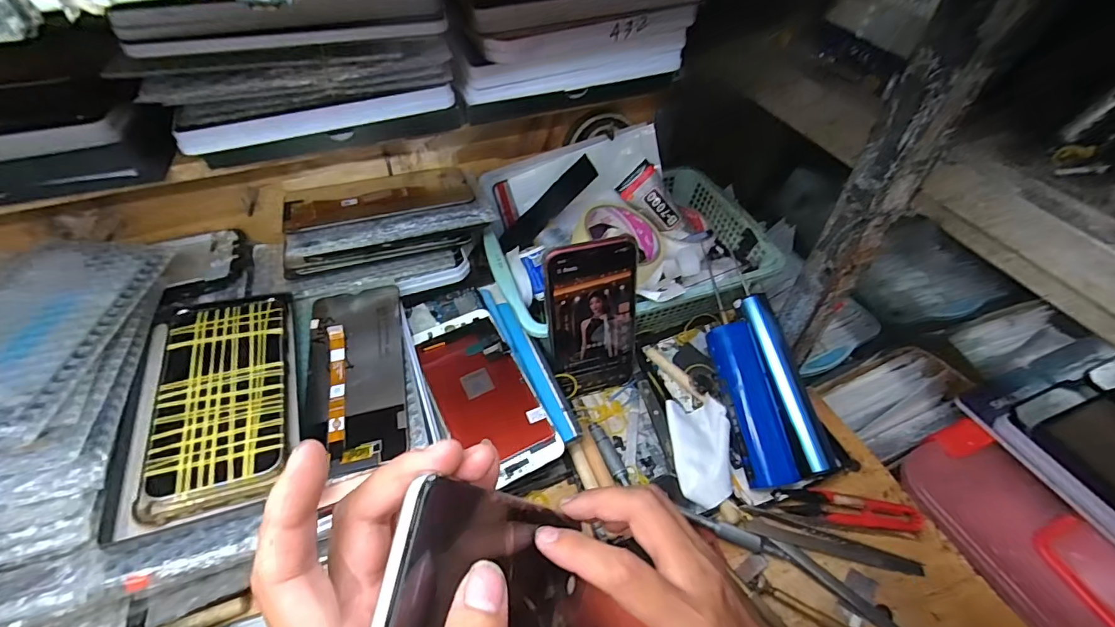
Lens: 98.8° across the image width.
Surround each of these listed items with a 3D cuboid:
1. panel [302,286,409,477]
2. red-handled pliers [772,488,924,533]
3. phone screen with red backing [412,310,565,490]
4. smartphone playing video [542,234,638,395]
[{"bbox_3d":[-0.151,0.042,0.359,0.070,0.006,0.154,-11,54,-8],"label":"panel"},{"bbox_3d":[0.225,0.152,0.369,0.107,0.014,0.022,7,49,6],"label":"red-handled pliers"},{"bbox_3d":[-0.060,0.061,0.385,0.073,0.005,0.152,-22,58,-20],"label":"phone screen with red backing"},{"bbox_3d":[0.030,0.009,0.399,0.073,0.148,0.005,-12,34,-10],"label":"smartphone playing video"}]

